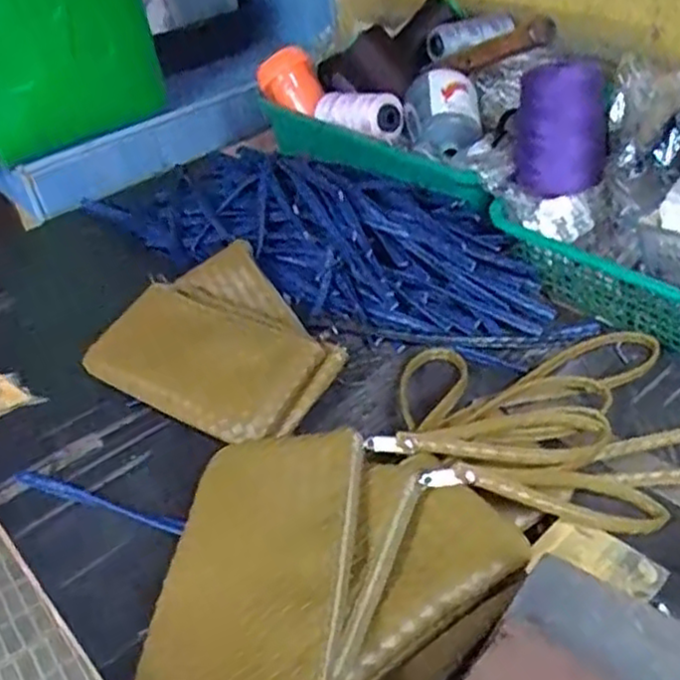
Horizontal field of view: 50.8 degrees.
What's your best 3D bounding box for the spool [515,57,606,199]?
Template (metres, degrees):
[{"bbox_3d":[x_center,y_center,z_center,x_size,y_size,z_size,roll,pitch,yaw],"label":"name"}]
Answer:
[{"bbox_3d":[0.208,-0.195,0.672,0.082,0.110,0.060,5,40,14],"label":"spool"}]

